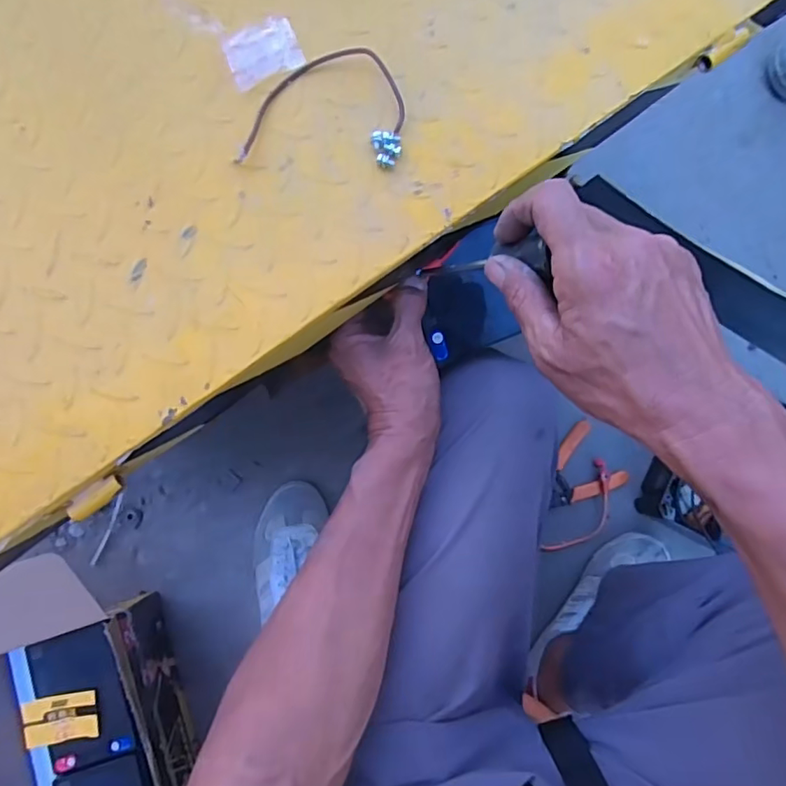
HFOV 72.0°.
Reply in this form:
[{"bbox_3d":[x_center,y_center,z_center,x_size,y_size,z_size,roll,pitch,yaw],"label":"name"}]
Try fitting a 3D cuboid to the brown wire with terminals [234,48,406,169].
[{"bbox_3d":[-0.046,-0.193,0.363,0.108,0.013,0.079,2,84,-2],"label":"brown wire with terminals"}]

